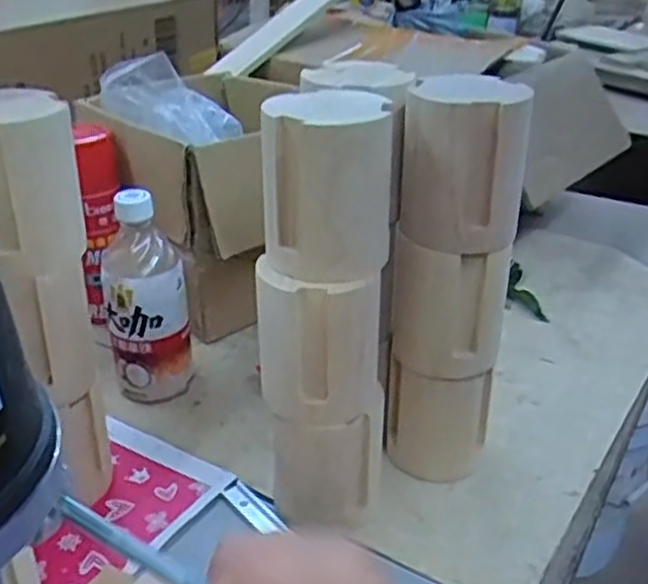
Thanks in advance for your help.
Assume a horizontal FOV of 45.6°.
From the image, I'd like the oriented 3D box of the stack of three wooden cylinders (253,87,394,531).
[{"bbox_3d":[-0.002,0.027,0.512,0.083,0.297,0.082,0,28,-2],"label":"stack of three wooden cylinders"}]

